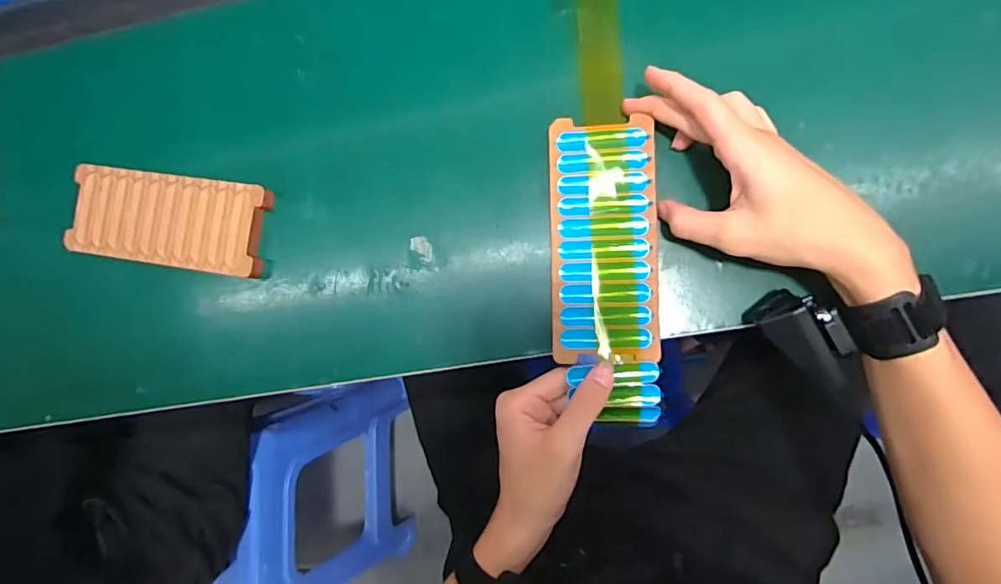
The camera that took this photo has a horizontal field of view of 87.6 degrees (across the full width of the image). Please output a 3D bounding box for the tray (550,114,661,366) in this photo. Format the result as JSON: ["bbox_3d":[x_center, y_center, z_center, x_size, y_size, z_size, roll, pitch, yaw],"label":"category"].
[{"bbox_3d":[0.073,-0.036,0.367,0.073,0.010,0.168,-2,87,10],"label":"tray"}]

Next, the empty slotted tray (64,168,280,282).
[{"bbox_3d":[-0.276,-0.060,0.438,0.171,0.018,0.074,8,89,10],"label":"empty slotted tray"}]

